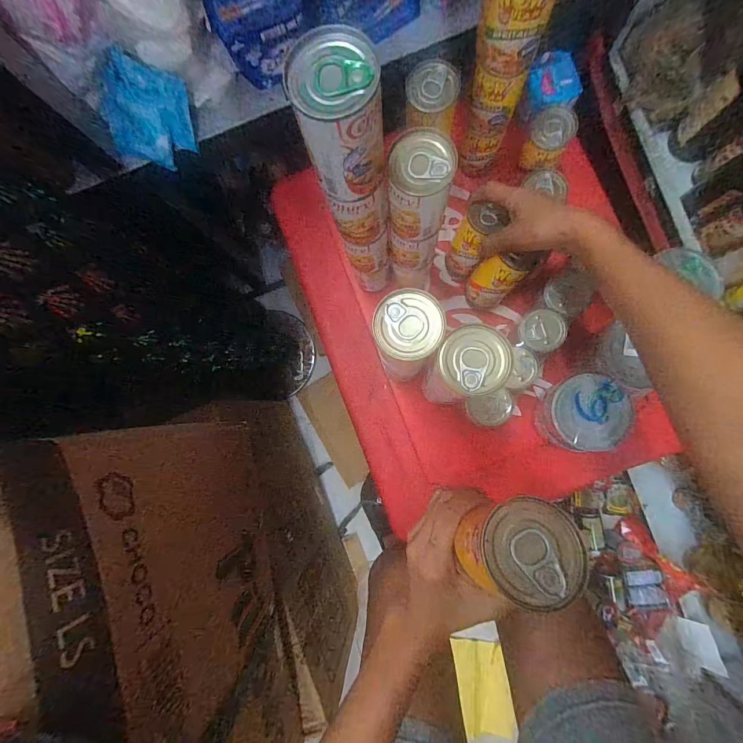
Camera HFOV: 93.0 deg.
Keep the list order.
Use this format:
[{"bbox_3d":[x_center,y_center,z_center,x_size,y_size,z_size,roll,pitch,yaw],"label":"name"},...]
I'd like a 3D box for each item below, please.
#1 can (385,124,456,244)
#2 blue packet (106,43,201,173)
[{"bbox_3d":[0.041,-0.154,0.302,0.049,0.074,0.051,0,85,6],"label":"can"},{"bbox_3d":[-0.277,-0.314,0.436,0.102,0.108,0.025,13,47,-7],"label":"blue packet"}]

